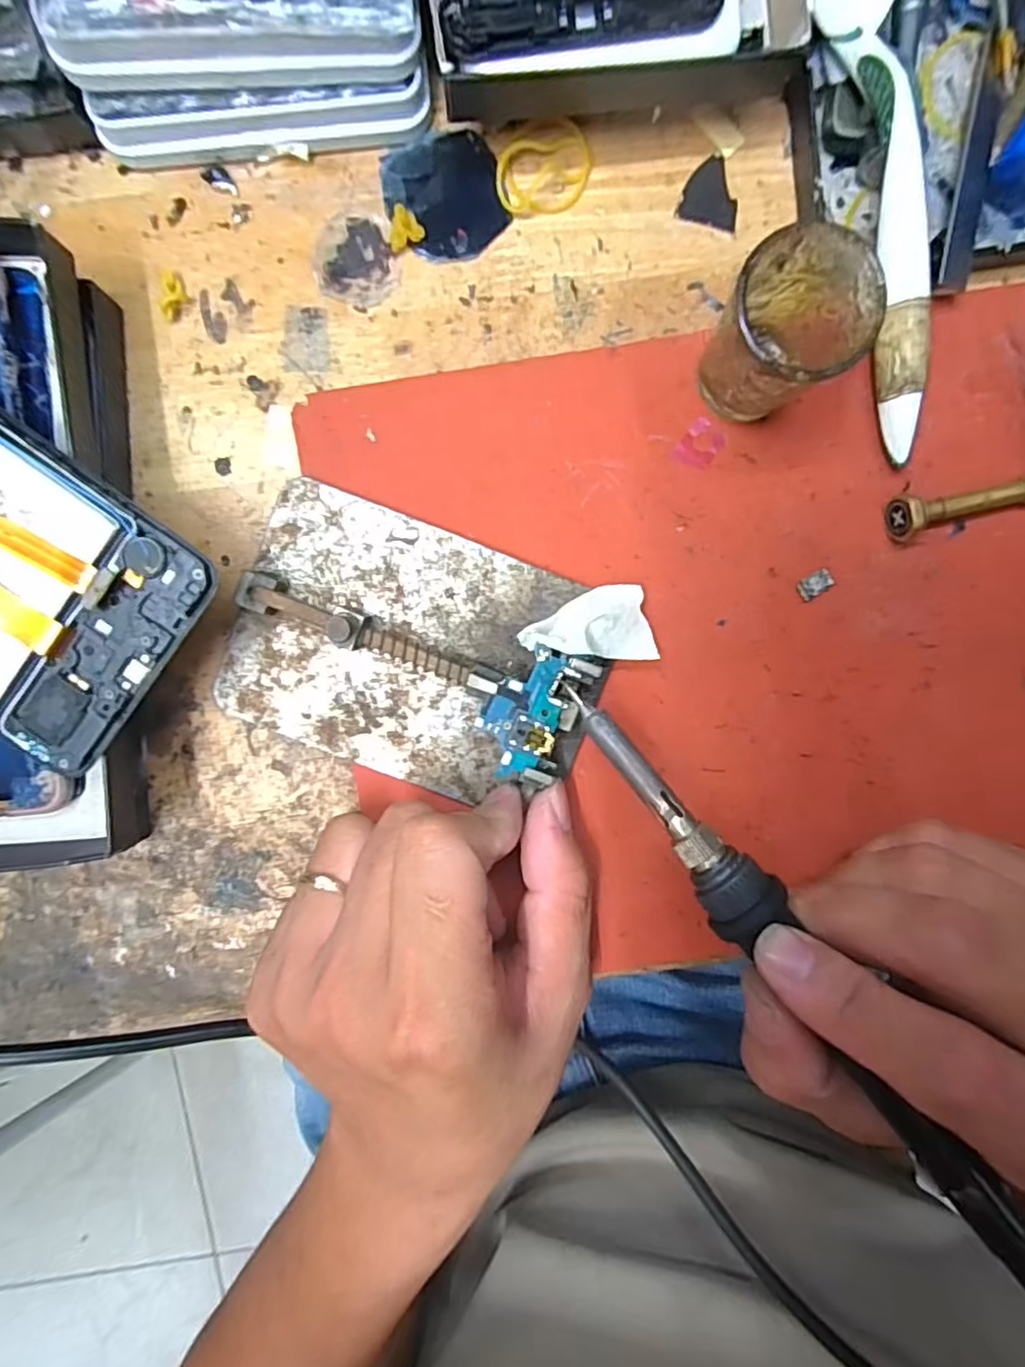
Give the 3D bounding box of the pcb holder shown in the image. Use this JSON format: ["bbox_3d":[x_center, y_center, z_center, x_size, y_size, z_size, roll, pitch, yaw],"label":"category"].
[{"bbox_3d":[-0.031,-0.009,0.197,0.114,0.017,0.079,21,95,-2],"label":"pcb holder"}]

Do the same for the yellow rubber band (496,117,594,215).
[{"bbox_3d":[0.010,-0.161,0.198,0.031,0.004,0.024,-27,95,2],"label":"yellow rubber band"}]

